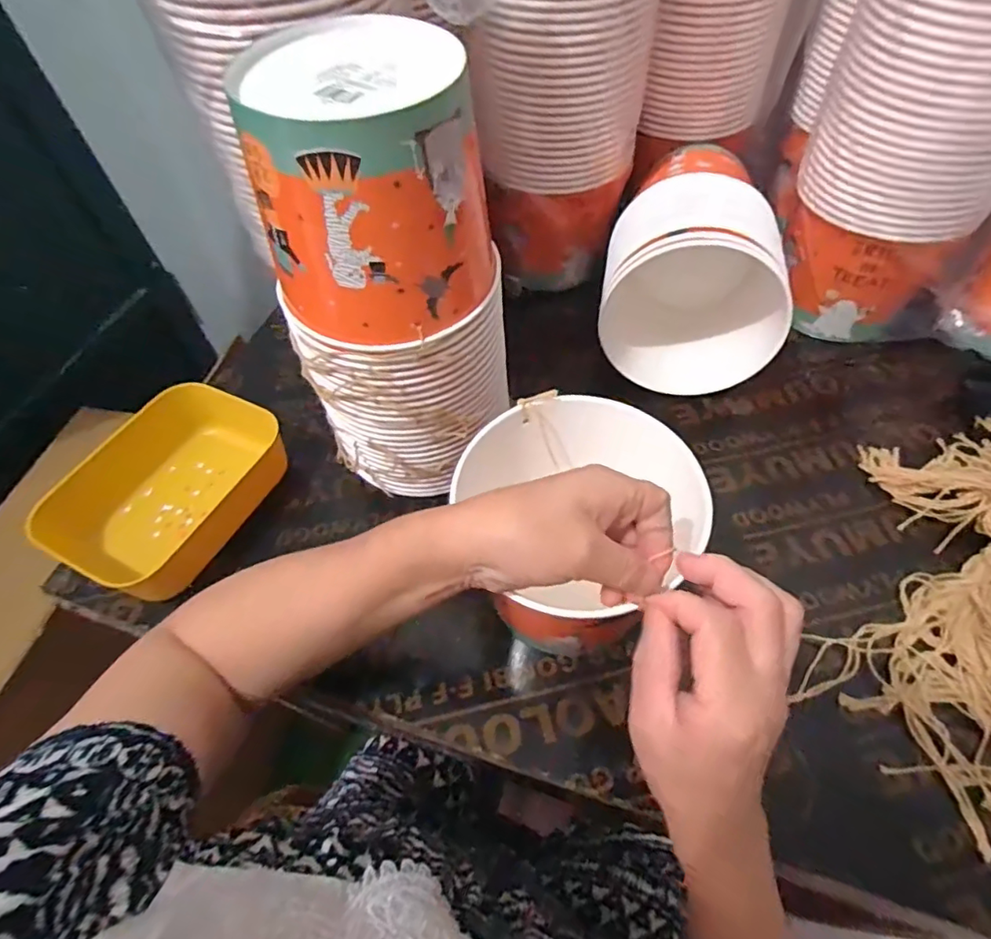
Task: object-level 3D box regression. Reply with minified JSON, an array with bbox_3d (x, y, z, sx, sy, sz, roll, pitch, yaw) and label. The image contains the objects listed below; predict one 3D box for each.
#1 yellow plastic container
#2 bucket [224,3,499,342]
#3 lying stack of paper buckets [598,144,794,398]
[{"bbox_3d":[-0.295,0.014,0.523,0.150,0.058,0.203,21,59,17],"label":"yellow plastic container"},{"bbox_3d":[-0.077,-0.180,0.359,0.138,0.135,0.141,-8,55,-2],"label":"bucket"},{"bbox_3d":[0.201,-0.215,0.586,0.163,0.160,0.245,5,55,7],"label":"lying stack of paper buckets"}]

